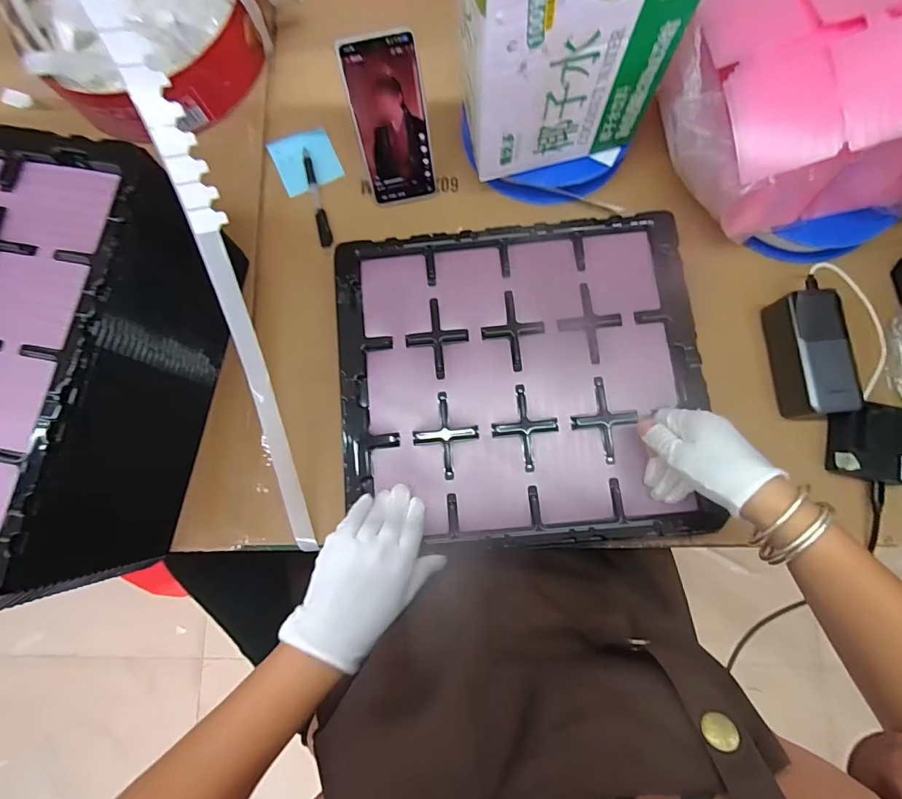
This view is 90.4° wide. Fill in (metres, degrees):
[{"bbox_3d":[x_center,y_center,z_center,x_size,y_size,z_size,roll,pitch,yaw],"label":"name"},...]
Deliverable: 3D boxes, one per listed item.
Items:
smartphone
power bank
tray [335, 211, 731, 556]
[{"bbox_3d":[-0.063,-0.295,0.490,0.076,0.168,0.009,-11,53,-1],"label":"smartphone"},{"bbox_3d":[0.386,-0.047,0.480,0.056,0.049,0.128,-4,81,1],"label":"power bank"},{"bbox_3d":[0.069,-0.021,0.467,0.363,0.015,0.329,-5,81,0],"label":"tray"}]

